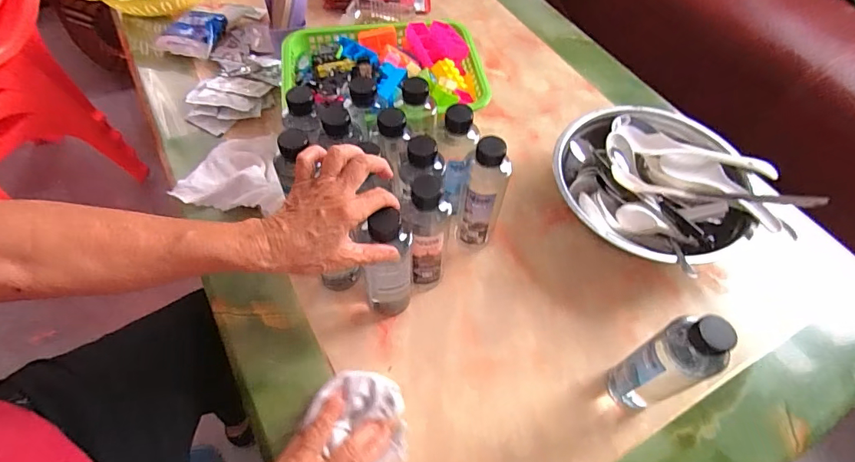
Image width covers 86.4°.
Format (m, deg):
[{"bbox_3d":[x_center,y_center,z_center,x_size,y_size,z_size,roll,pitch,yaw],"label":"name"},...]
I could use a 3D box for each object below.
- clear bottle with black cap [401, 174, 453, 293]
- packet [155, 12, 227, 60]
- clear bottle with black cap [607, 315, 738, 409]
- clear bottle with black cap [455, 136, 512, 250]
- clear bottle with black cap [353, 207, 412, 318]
[{"bbox_3d":[-0.002,0.004,0.516,0.048,0.175,0.056,-1,57,-1],"label":"clear bottle with black cap"},{"bbox_3d":[-0.414,-0.345,0.807,0.093,0.035,0.092,12,58,5],"label":"packet"},{"bbox_3d":[0.229,0.133,0.440,0.043,0.174,0.047,0,57,0],"label":"clear bottle with black cap"},{"bbox_3d":[0.065,-0.037,0.547,0.053,0.176,0.047,14,58,9],"label":"clear bottle with black cap"},{"bbox_3d":[-0.047,0.037,0.494,0.058,0.177,0.047,34,62,15],"label":"clear bottle with black cap"}]

